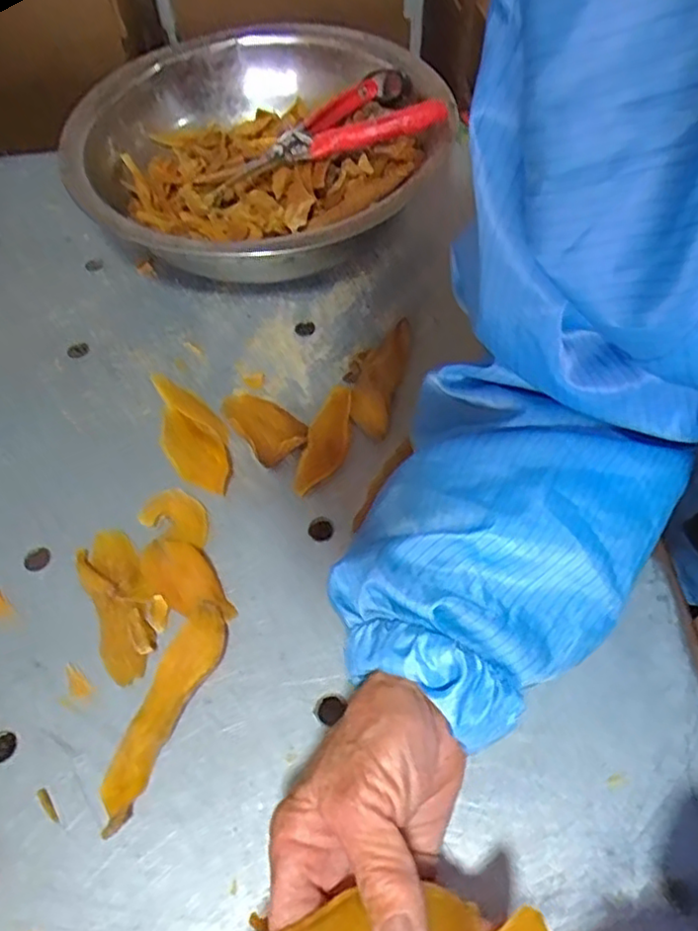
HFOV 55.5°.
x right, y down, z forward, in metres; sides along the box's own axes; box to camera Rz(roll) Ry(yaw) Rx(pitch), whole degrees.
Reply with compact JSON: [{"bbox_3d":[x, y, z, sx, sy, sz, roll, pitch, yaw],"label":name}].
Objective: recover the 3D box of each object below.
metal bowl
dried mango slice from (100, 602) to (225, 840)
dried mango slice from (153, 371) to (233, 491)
[{"bbox_3d":[-0.073,-0.247,0.533,0.269,0.085,0.282,-1,58,1],"label":"metal bowl"},{"bbox_3d":[-0.096,0.125,0.342,0.024,0.016,0.111,20,60,14],"label":"dried mango slice"},{"bbox_3d":[-0.102,-0.022,0.433,0.040,0.020,0.093,-18,59,-9],"label":"dried mango slice"}]

